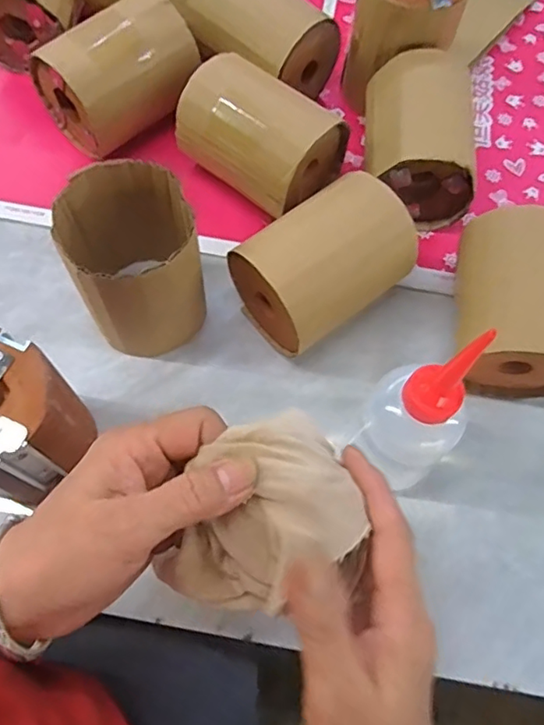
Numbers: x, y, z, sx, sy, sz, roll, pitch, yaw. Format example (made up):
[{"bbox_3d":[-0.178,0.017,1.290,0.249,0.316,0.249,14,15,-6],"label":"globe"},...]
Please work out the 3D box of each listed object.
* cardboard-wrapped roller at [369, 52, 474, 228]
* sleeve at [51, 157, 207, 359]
[{"bbox_3d":[0.113,-0.176,0.450,0.083,0.089,0.115,4,66,-1],"label":"cardboard-wrapped roller"},{"bbox_3d":[-0.091,-0.063,0.384,0.084,0.108,0.085,1,66,-3],"label":"sleeve"}]

